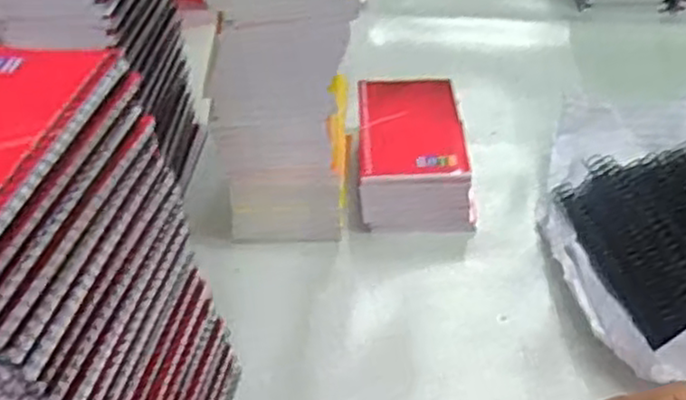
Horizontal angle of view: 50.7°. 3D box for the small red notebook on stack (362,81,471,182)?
[{"bbox_3d":[0.057,-0.060,0.592,0.084,0.012,0.131,2,42,-1],"label":"small red notebook on stack"}]

